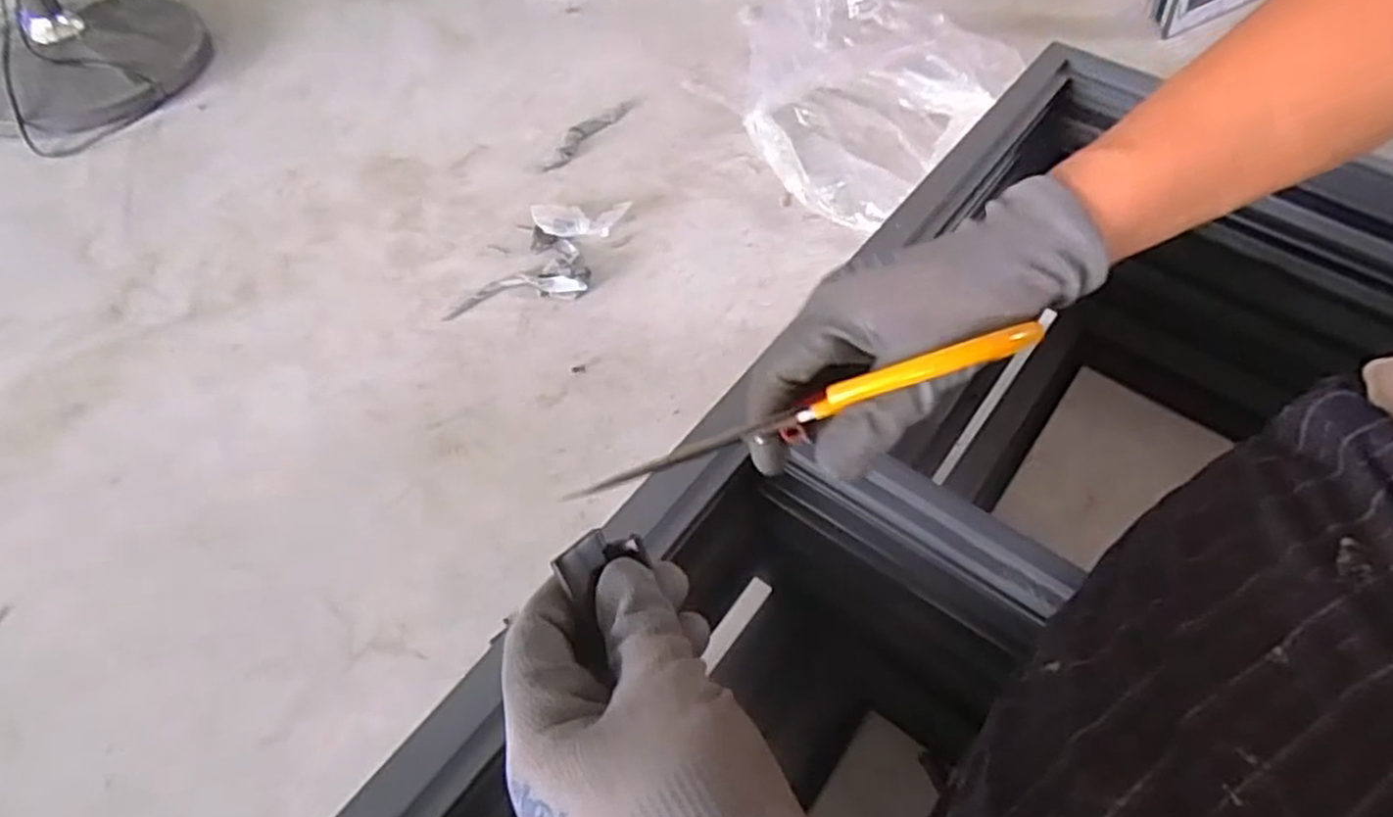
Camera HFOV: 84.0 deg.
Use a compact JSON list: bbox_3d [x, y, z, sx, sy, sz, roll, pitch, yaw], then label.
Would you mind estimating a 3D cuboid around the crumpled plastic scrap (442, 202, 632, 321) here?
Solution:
[{"bbox_3d":[-0.220,-0.229,1.139,0.155,0.028,0.296,15,54,10],"label":"crumpled plastic scrap"}]

